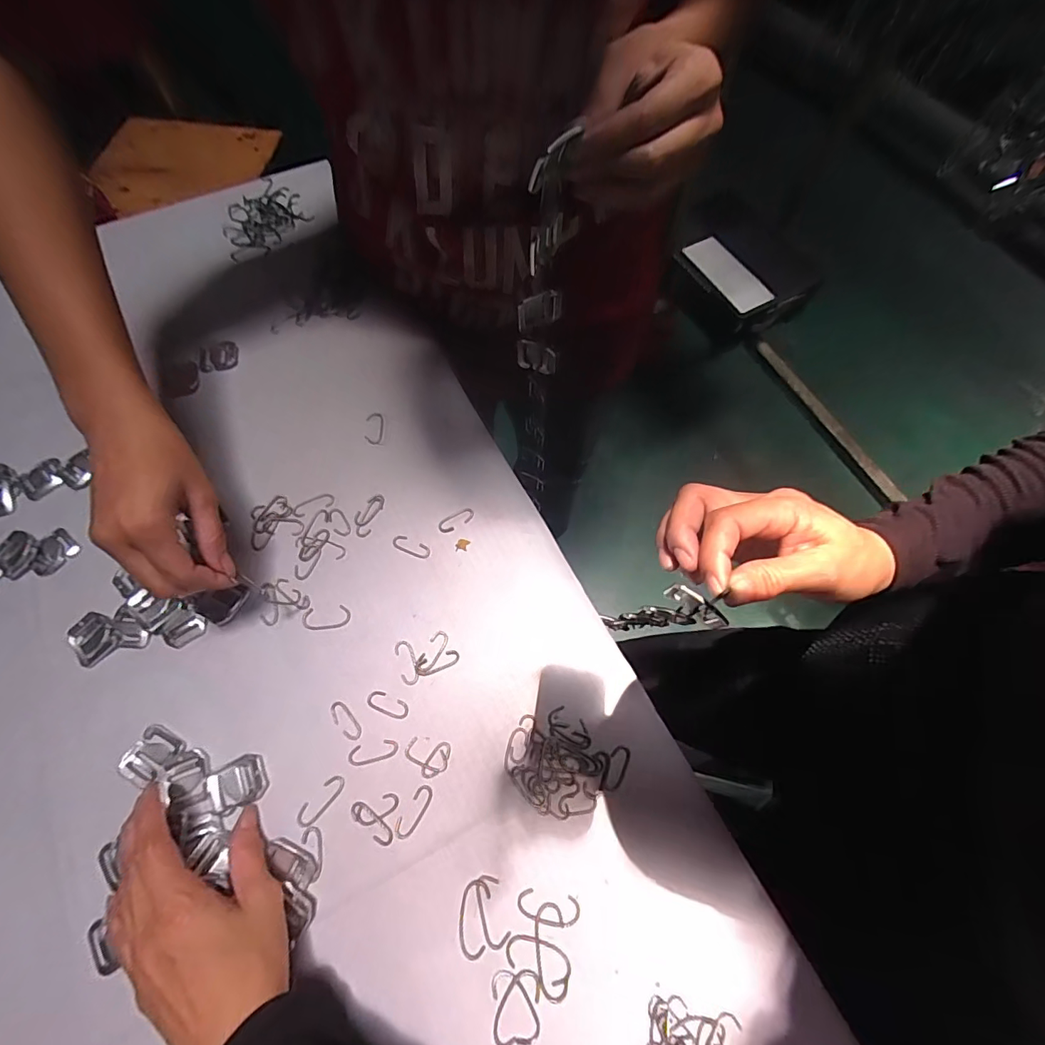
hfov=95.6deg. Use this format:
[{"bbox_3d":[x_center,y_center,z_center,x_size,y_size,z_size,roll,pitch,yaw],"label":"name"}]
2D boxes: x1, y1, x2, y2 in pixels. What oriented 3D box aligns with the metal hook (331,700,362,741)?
[{"bbox_3d":[-0.129,0.143,0.344,0.013,0.004,0.031,-41,74,-17],"label":"metal hook"}]

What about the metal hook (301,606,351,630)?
[{"bbox_3d":[-0.154,0.074,0.370,0.037,0.004,0.018,-5,68,-4],"label":"metal hook"}]

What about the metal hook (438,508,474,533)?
[{"bbox_3d":[-0.057,-0.002,0.405,0.032,0.004,0.013,-28,71,-13],"label":"metal hook"}]

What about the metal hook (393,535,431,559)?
[{"bbox_3d":[-0.092,0.020,0.395,0.033,0.004,0.013,24,69,8],"label":"metal hook"}]

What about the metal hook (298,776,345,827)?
[{"bbox_3d":[-0.138,0.190,0.324,0.013,0.004,0.036,41,72,14],"label":"metal hook"}]

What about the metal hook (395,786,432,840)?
[{"bbox_3d":[-0.074,0.197,0.322,0.014,0.004,0.035,31,70,11],"label":"metal hook"}]

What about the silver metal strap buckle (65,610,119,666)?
[{"bbox_3d":[-0.324,0.086,0.358,0.030,0.004,0.037,-40,74,-16],"label":"silver metal strap buckle"}]

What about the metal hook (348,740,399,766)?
[{"bbox_3d":[-0.106,0.163,0.336,0.035,0.004,0.013,-9,68,-6],"label":"metal hook"}]

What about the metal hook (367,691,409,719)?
[{"bbox_3d":[-0.099,0.134,0.349,0.032,0.004,0.013,20,68,6],"label":"metal hook"}]

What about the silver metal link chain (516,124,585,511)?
[{"bbox_3d":[0.013,-0.124,0.425,0.035,0.398,0.031,10,67,2],"label":"silver metal link chain"}]

